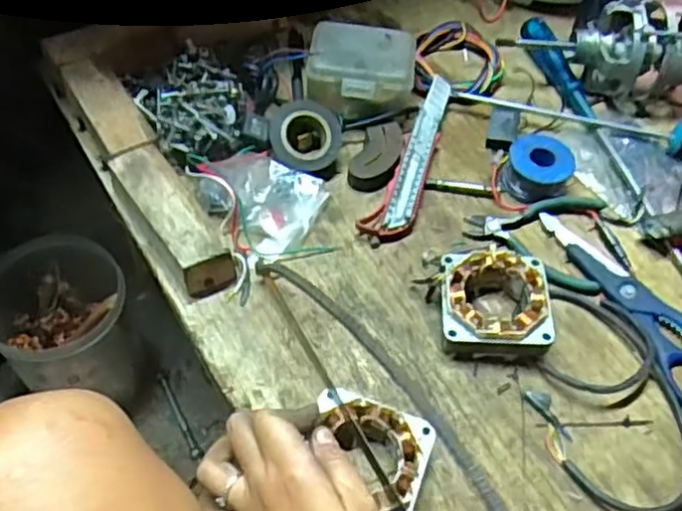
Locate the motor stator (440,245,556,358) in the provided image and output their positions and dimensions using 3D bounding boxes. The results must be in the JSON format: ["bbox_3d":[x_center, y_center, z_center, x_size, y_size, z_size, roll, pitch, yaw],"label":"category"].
[{"bbox_3d":[0.108,0.034,0.500,0.074,0.034,0.074,4,54,-2],"label":"motor stator"}]

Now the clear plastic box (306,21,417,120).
[{"bbox_3d":[0.017,-0.164,0.613,0.090,0.046,0.070,6,54,0],"label":"clear plastic box"}]

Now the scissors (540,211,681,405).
[{"bbox_3d":[0.228,0.040,0.519,0.061,0.012,0.210,-25,60,-21],"label":"scissors"}]

